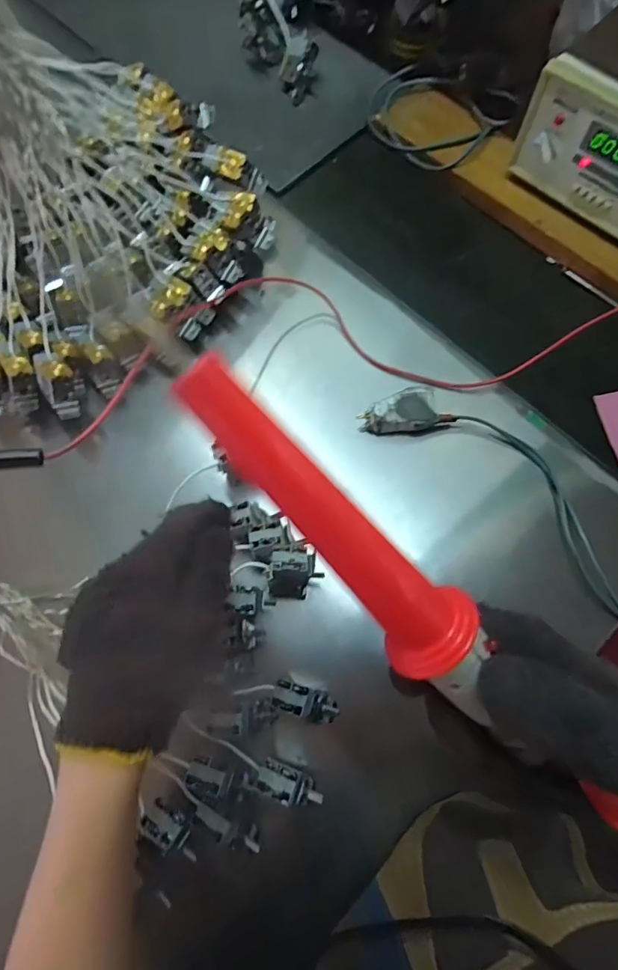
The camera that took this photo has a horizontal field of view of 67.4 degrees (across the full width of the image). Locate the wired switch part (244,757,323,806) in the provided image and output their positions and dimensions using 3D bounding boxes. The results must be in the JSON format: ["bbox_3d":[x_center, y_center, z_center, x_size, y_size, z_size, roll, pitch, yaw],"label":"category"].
[{"bbox_3d":[-0.017,0.225,0.349,0.054,0.014,0.022,18,75,8],"label":"wired switch part"}]

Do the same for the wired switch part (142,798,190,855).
[{"bbox_3d":[-0.106,0.253,0.343,0.034,0.012,0.022,32,77,11],"label":"wired switch part"}]

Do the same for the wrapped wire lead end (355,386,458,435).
[{"bbox_3d":[0.099,-0.074,0.487,0.090,0.032,0.044,-14,73,-1],"label":"wrapped wire lead end"}]

